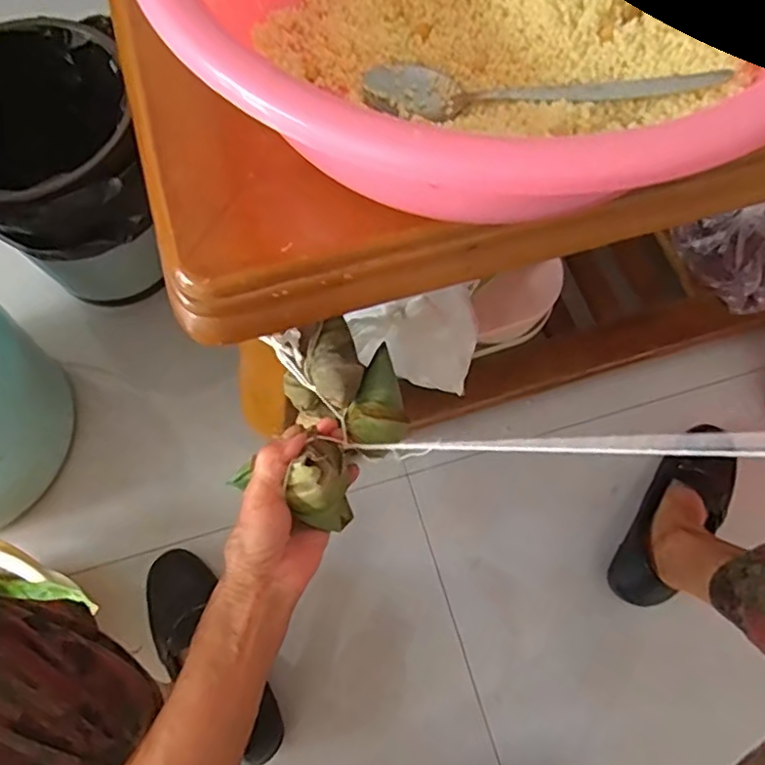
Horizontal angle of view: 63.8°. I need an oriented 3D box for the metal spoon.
[{"bbox_3d":[0.078,-0.158,0.332,0.186,0.025,0.032,12,67,27],"label":"metal spoon"}]

